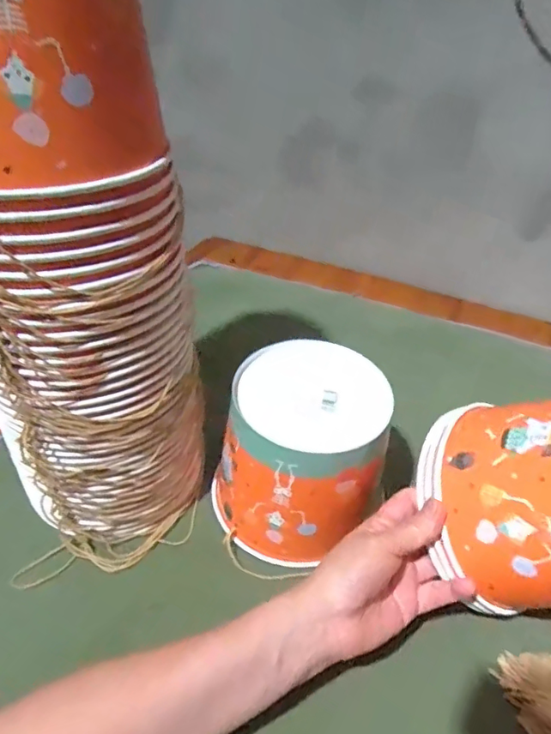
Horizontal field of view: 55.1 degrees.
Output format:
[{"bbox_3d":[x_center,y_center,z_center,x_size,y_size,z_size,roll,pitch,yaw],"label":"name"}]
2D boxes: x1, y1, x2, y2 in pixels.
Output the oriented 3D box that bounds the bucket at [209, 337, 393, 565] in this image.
[{"bbox_3d":[0.023,0.074,0.470,0.133,0.136,0.133,3,40,-3],"label":"bucket"}]

